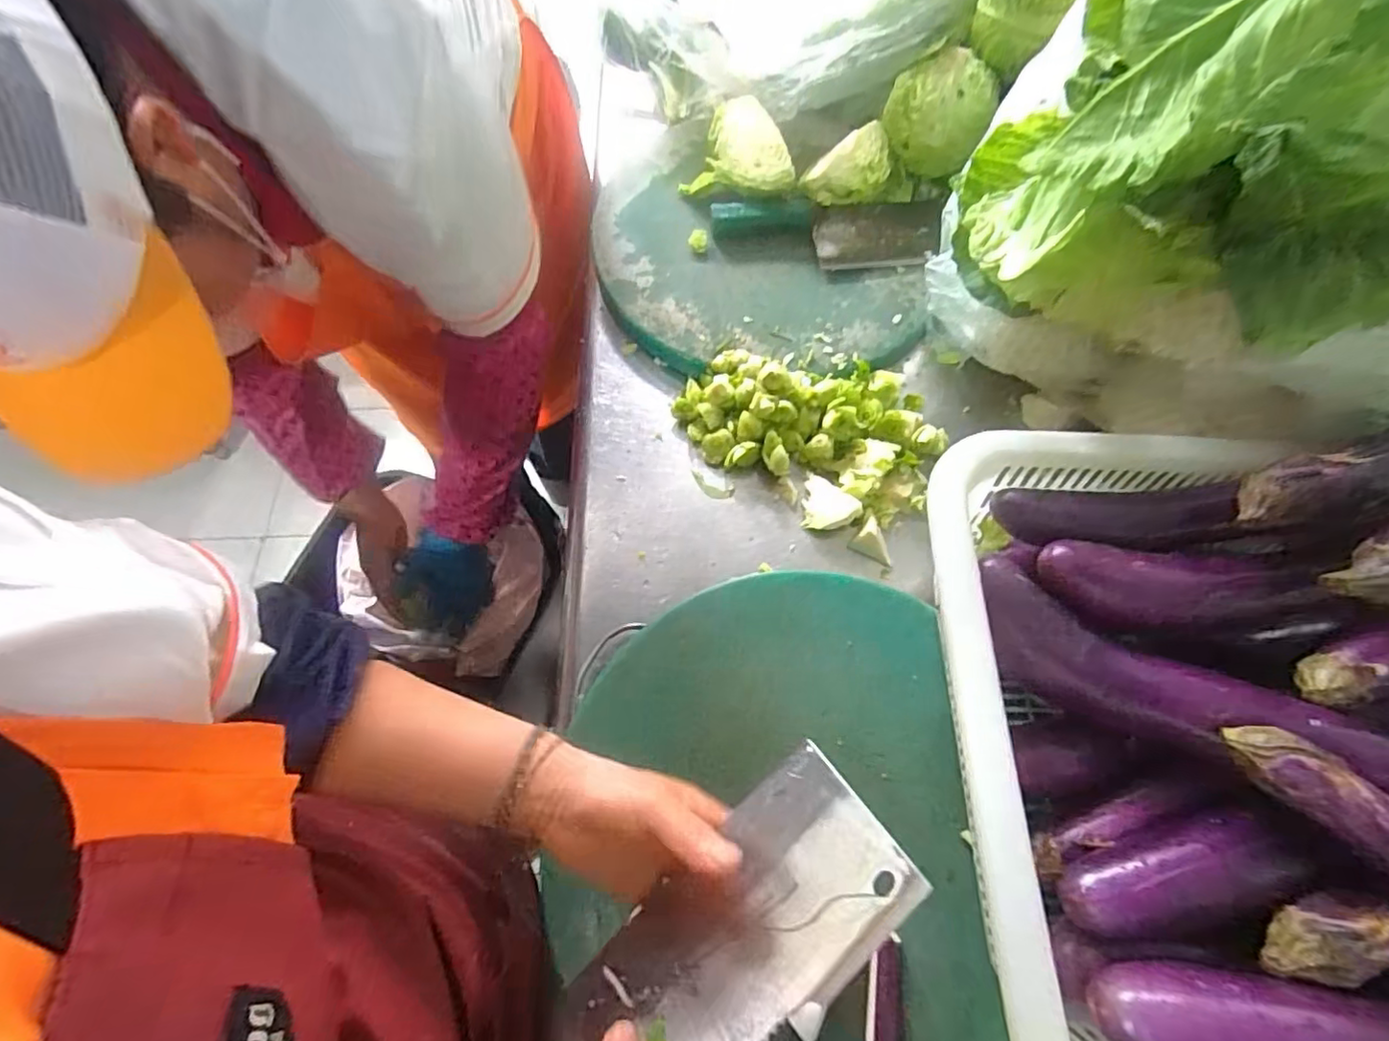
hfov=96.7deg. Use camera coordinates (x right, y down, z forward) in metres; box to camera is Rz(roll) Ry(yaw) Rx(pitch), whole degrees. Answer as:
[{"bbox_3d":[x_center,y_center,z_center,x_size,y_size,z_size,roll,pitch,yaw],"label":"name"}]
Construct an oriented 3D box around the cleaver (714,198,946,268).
[{"bbox_3d":[0.149,-0.309,0.656,0.249,0.023,0.089,-8,67,-1],"label":"cleaver"}]

